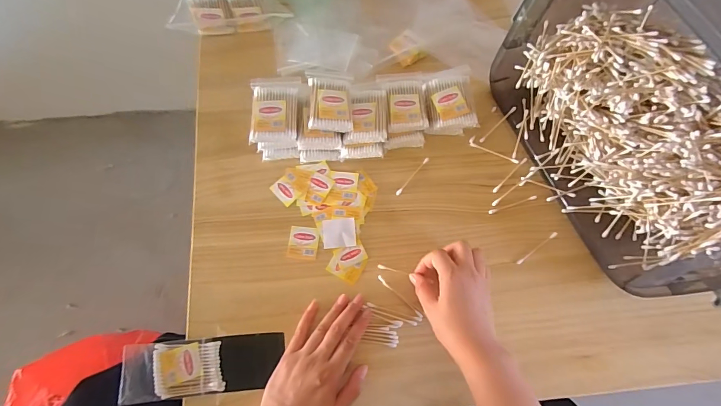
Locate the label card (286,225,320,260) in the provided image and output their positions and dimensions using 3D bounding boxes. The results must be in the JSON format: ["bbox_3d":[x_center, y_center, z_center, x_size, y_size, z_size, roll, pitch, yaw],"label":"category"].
[{"bbox_3d":[-0.075,0.053,0.501,0.039,0.004,0.042,6,73,2],"label":"label card"}]

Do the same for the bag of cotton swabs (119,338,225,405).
[{"bbox_3d":[-0.221,0.197,0.446,0.111,0.016,0.062,-5,73,-1],"label":"bag of cotton swabs"}]

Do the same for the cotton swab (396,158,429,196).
[{"bbox_3d":[0.073,-0.038,0.530,0.006,0.004,0.072,39,77,11],"label":"cotton swab"}]

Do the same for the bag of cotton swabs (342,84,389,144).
[{"bbox_3d":[0.009,-0.122,0.509,0.055,0.015,0.084,2,71,0],"label":"bag of cotton swabs"}]

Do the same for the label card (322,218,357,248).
[{"bbox_3d":[-0.028,0.040,0.503,0.043,0.006,0.038,-6,73,-1],"label":"label card"}]

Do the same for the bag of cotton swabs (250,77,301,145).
[{"bbox_3d":[-0.112,-0.126,0.492,0.061,0.016,0.090,-3,71,-2],"label":"bag of cotton swabs"}]

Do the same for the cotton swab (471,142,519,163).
[{"bbox_3d":[0.191,-0.072,0.540,0.071,0.004,0.006,24,75,7],"label":"cotton swab"}]

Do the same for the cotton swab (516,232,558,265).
[{"bbox_3d":[0.234,0.060,0.499,0.069,0.004,0.006,-35,76,-10],"label":"cotton swab"}]

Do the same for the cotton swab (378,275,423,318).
[{"bbox_3d":[0.049,0.118,0.476,0.072,0.005,0.006,43,78,12],"label":"cotton swab"}]

